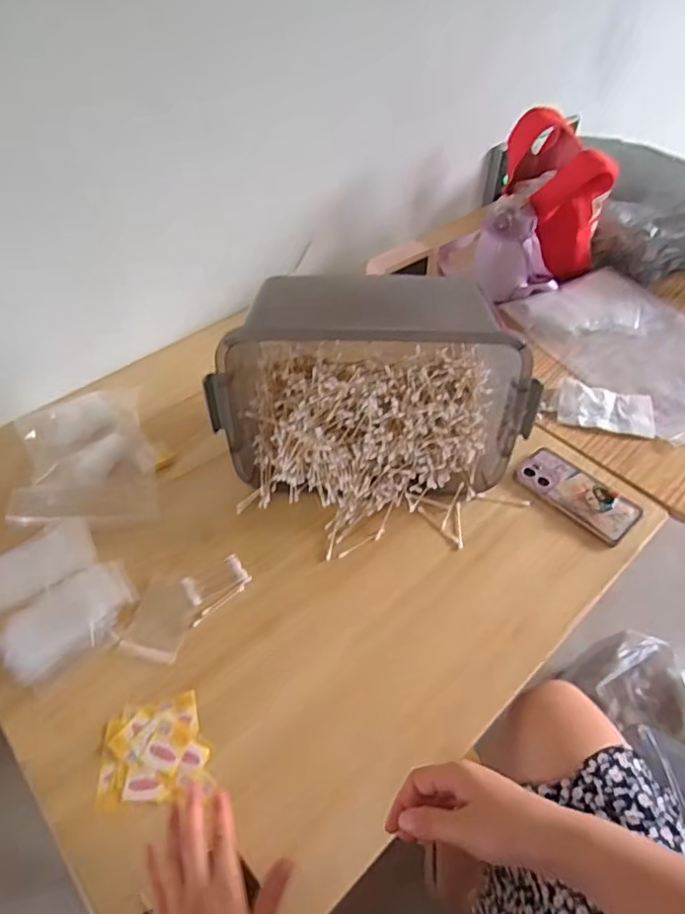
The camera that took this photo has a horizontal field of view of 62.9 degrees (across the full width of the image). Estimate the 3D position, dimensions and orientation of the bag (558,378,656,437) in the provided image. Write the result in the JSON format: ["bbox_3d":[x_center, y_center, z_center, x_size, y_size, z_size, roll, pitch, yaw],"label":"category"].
[{"bbox_3d":[0.415,-0.073,0.880,0.140,0.022,0.090,13,50,13],"label":"bag"}]

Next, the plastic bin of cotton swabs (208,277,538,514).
[{"bbox_3d":[0.038,-0.081,0.743,0.401,0.235,0.238,2,49,3],"label":"plastic bin of cotton swabs"}]

